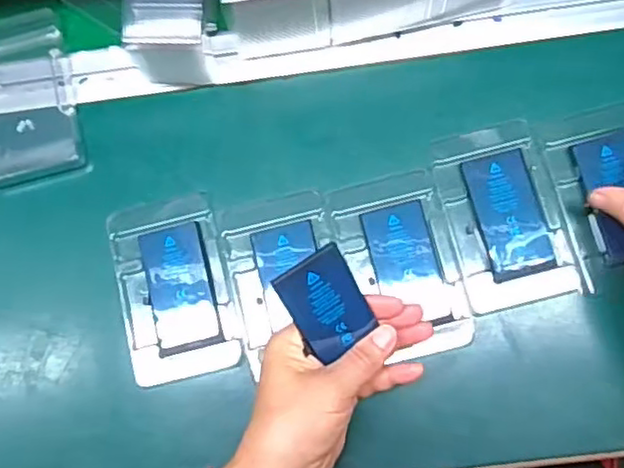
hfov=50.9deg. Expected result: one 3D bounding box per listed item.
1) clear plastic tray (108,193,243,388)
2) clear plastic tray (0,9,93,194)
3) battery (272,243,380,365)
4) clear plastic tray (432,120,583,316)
[{"bbox_3d":[-0.099,0.038,0.469,0.075,0.010,0.126,-14,78,1],"label":"clear plastic tray"},{"bbox_3d":[-0.221,-0.107,0.496,0.076,0.017,0.144,-14,78,1],"label":"clear plastic tray"},{"bbox_3d":[0.009,0.041,0.387,0.044,0.005,0.060,-35,112,-11],"label":"battery"},{"bbox_3d":[0.133,-0.013,0.461,0.076,0.007,0.126,-15,78,1],"label":"clear plastic tray"}]

